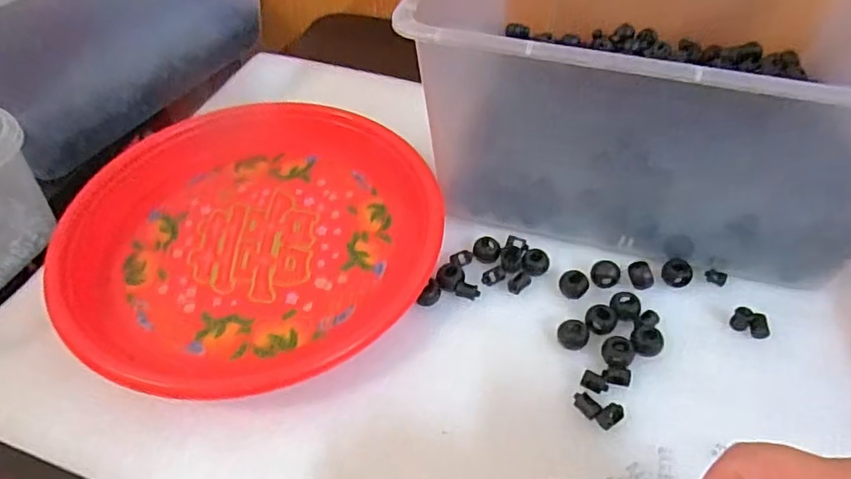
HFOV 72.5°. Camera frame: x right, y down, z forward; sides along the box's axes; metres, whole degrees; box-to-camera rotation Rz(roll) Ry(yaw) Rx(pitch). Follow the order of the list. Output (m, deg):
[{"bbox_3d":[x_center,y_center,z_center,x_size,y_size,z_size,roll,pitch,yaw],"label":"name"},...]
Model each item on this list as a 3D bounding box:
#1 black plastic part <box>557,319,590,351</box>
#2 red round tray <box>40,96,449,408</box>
[{"bbox_3d":[0.086,0.055,0.336,0.017,0.010,0.016,-1,50,1],"label":"black plastic part"},{"bbox_3d":[-0.117,-0.013,0.388,0.227,0.029,0.231,-24,53,-18],"label":"red round tray"}]

